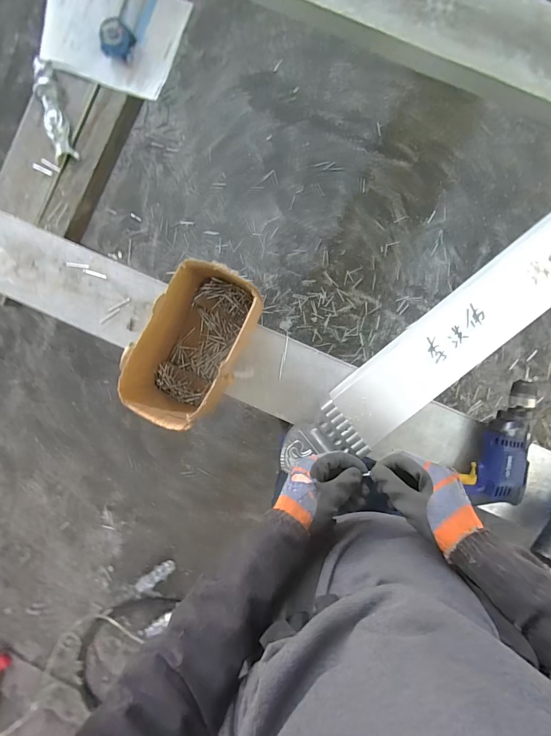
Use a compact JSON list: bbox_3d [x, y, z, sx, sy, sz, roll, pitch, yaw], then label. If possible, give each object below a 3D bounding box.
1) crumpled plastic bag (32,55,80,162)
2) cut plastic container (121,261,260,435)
[{"bbox_3d":[-0.454,-0.525,0.749,0.043,0.019,0.194,-14,92,5],"label":"crumpled plastic bag"},{"bbox_3d":[-0.129,-0.037,0.633,0.150,0.154,0.254,30,95,2],"label":"cut plastic container"}]

